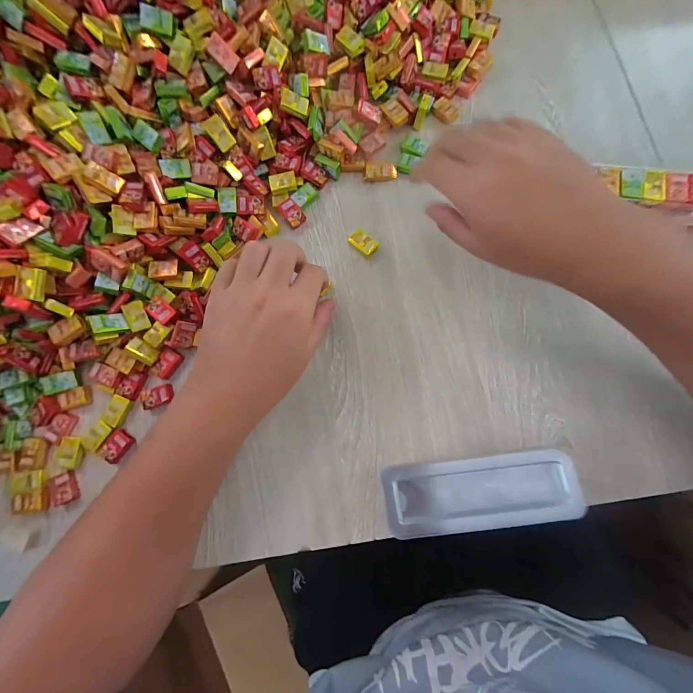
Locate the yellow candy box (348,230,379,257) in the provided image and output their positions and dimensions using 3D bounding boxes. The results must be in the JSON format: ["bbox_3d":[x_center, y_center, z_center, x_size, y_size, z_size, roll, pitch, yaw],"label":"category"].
[{"bbox_3d":[0.016,-0.101,0.296,0.029,0.008,0.016,37,84,8],"label":"yellow candy box"}]

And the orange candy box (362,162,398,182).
[{"bbox_3d":[0.035,-0.177,0.308,0.032,0.009,0.017,10,81,4],"label":"orange candy box"}]

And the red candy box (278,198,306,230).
[{"bbox_3d":[-0.054,-0.133,0.300,0.021,0.009,0.027,-41,100,-14],"label":"red candy box"}]

